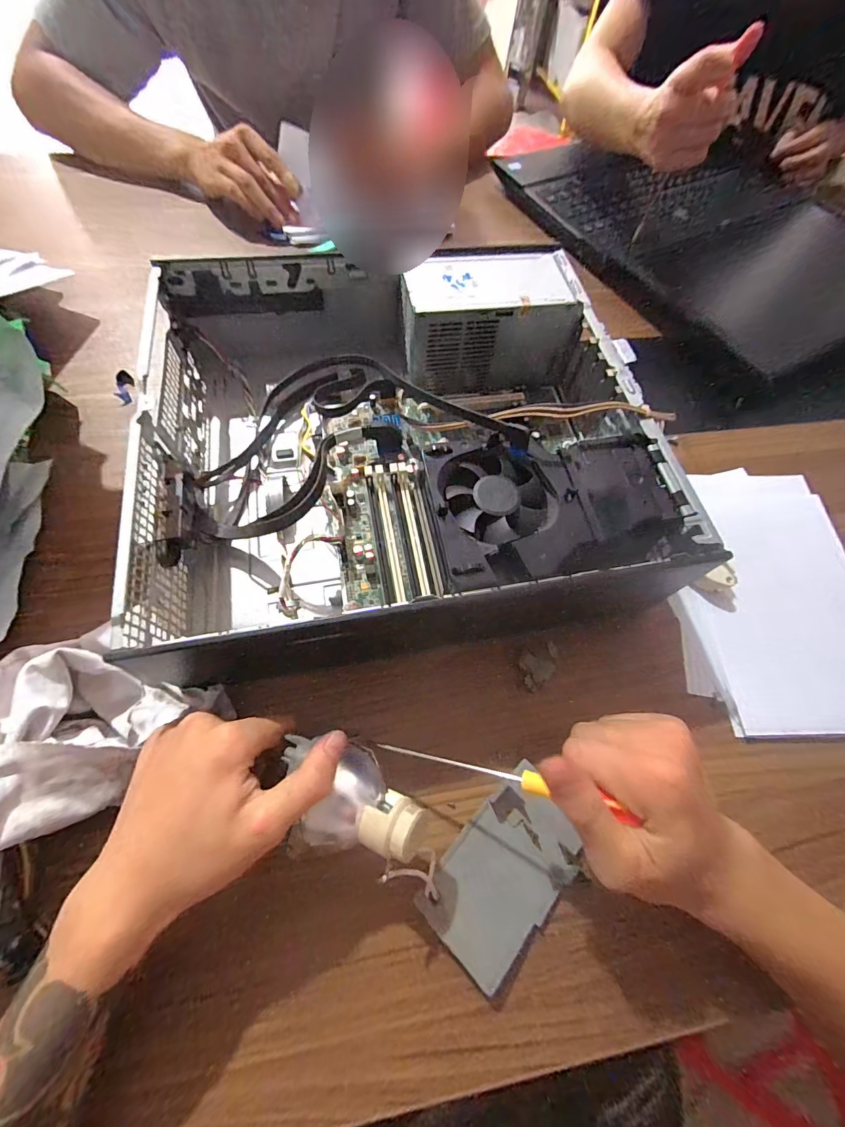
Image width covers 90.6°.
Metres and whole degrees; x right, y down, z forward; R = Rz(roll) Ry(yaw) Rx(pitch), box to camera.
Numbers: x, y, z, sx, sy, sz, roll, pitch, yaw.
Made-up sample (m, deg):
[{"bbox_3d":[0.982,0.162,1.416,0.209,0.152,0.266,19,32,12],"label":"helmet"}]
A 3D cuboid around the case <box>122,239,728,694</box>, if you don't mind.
[{"bbox_3d":[-0.019,-0.112,0.349,0.370,0.089,0.339,-9,65,-7],"label":"case"}]

